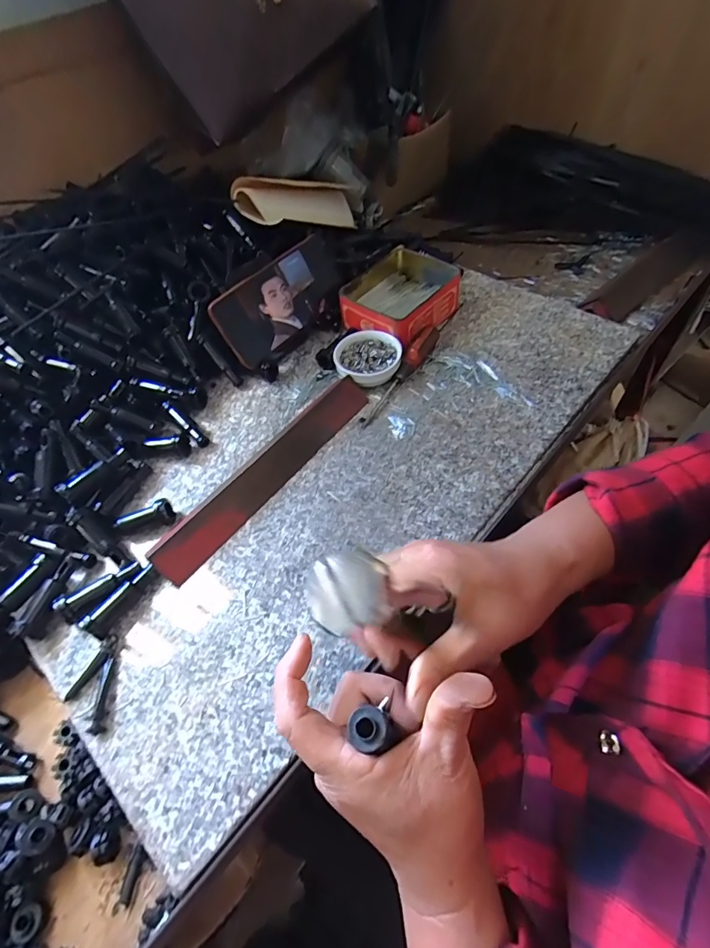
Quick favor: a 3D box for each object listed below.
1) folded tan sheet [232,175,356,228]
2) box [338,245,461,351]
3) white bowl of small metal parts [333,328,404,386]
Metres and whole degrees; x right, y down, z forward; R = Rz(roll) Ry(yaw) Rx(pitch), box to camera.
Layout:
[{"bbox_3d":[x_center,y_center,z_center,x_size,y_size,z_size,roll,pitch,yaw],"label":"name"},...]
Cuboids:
[{"bbox_3d":[-0.064,-0.370,0.592,0.064,0.049,0.218,28,38,21],"label":"folded tan sheet"},{"bbox_3d":[0.055,-0.217,0.529,0.119,0.043,0.143,31,64,24],"label":"box"},{"bbox_3d":[0.014,-0.126,0.483,0.071,0.026,0.072,-3,55,5],"label":"white bowl of small metal parts"}]

